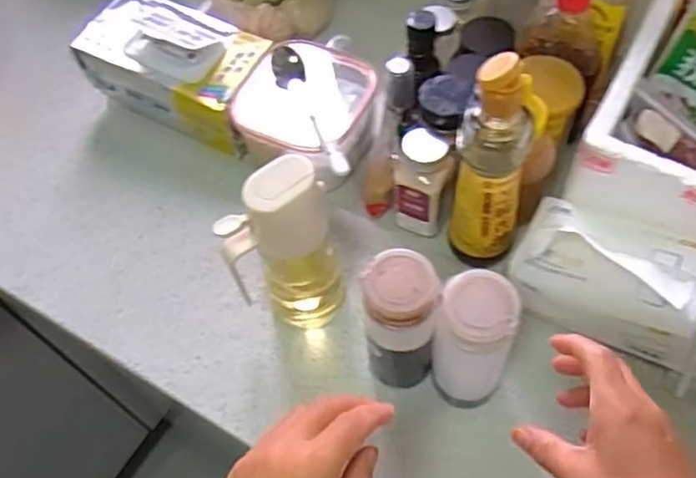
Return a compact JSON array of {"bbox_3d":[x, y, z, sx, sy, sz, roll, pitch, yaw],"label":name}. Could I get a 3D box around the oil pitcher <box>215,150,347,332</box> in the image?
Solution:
[{"bbox_3d":[-0.053,0.022,0.591,0.086,0.192,0.062,-40,64,-18],"label":"oil pitcher"}]

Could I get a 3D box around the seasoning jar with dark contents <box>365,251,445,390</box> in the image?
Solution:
[{"bbox_3d":[0.044,0.075,0.562,0.056,0.169,0.052,-2,58,3],"label":"seasoning jar with dark contents"}]

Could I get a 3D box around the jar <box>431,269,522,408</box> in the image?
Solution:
[{"bbox_3d":[0.101,0.091,0.547,0.058,0.170,0.053,-2,58,3],"label":"jar"}]

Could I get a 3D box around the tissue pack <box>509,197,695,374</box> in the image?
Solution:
[{"bbox_3d":[0.237,0.030,0.588,0.169,0.091,0.102,24,63,18],"label":"tissue pack"}]

